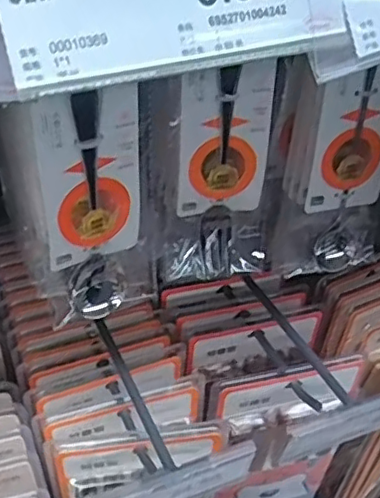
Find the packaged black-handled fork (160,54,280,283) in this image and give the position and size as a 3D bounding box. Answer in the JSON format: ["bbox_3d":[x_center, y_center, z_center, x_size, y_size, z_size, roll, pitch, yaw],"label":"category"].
[{"bbox_3d":[0.020,-0.045,0.399,0.071,0.155,0.016,-9,42,-14],"label":"packaged black-handled fork"}]

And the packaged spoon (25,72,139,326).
[{"bbox_3d":[-0.055,-0.022,0.346,0.057,0.147,0.016,-15,44,-21],"label":"packaged spoon"}]

